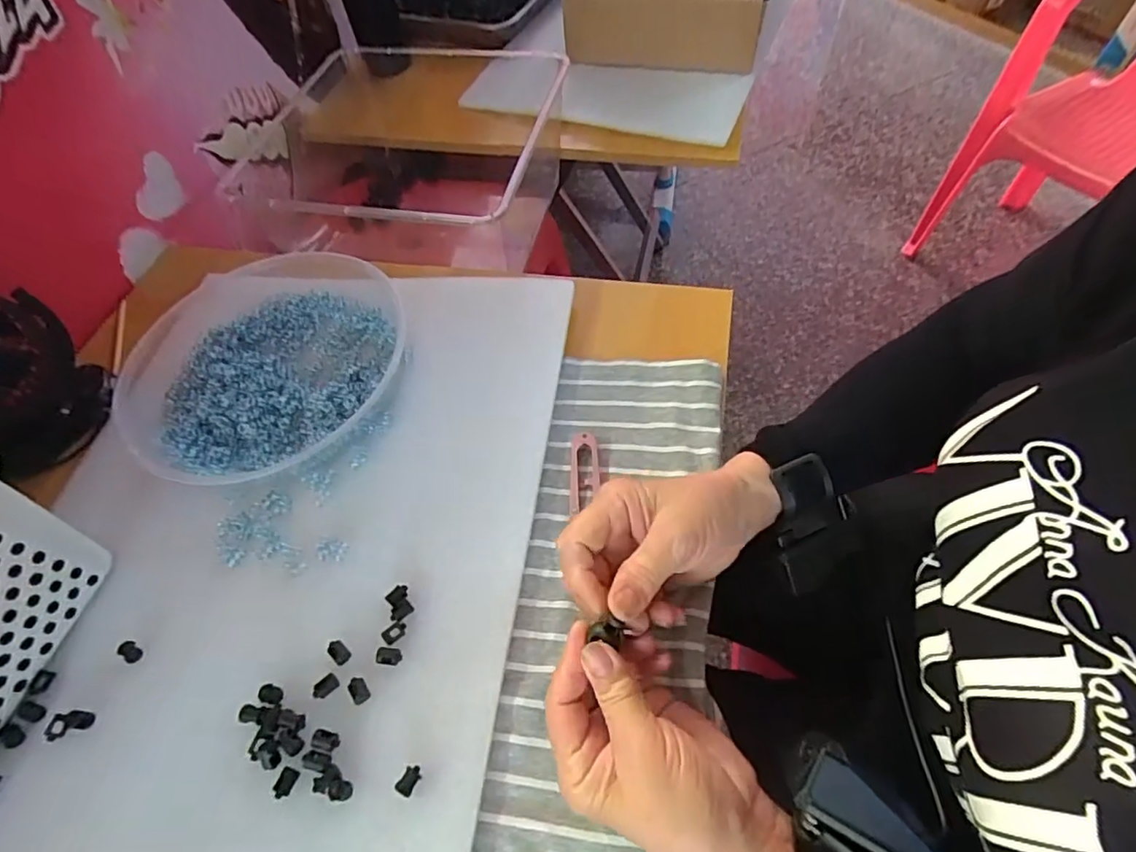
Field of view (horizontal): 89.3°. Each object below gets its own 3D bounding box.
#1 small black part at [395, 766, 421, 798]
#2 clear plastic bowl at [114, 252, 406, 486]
[{"bbox_3d":[-0.086,0.193,0.313,0.009,0.011,0.014,24,63,18],"label":"small black part"},{"bbox_3d":[-0.251,-0.062,0.474,0.224,0.027,0.230,-2,57,3],"label":"clear plastic bowl"}]

